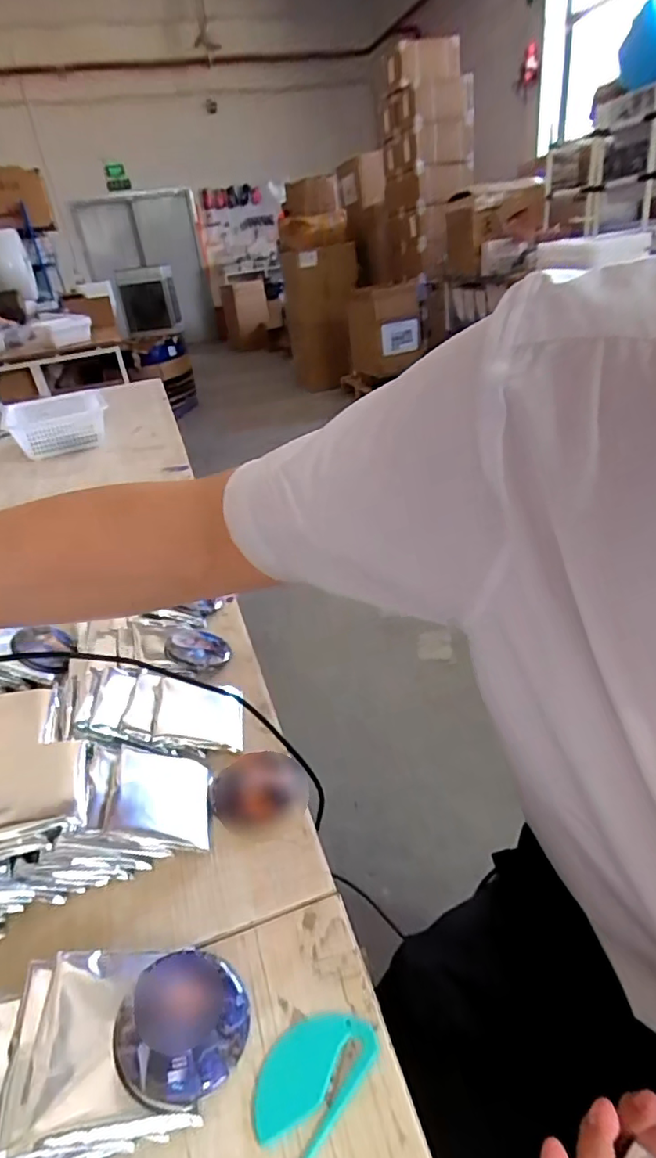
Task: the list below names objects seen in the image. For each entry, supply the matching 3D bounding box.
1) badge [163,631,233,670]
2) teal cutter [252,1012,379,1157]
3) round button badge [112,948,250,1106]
[{"bbox_3d":[-0.147,0.078,0.622,0.072,0.008,0.062,-3,33,-39],"label":"badge"},{"bbox_3d":[-0.009,0.266,0.298,0.045,0.005,0.070,22,42,40],"label":"teal cutter"},{"bbox_3d":[-0.082,0.252,0.315,0.072,0.009,0.069,13,27,-7],"label":"round button badge"}]

